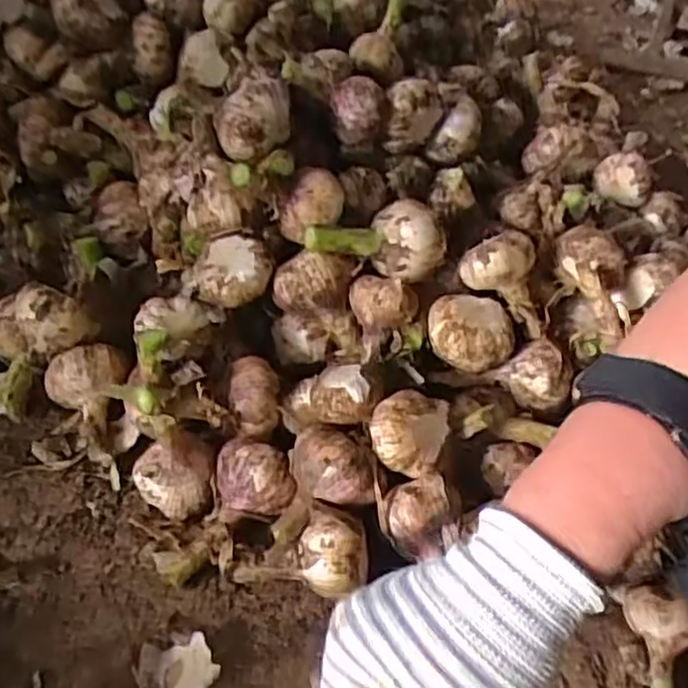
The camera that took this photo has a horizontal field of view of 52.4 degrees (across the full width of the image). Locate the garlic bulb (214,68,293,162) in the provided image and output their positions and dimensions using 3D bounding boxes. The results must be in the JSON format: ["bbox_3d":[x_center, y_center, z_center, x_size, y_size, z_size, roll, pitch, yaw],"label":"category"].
[{"bbox_3d":[-0.063,-0.162,0.483,0.049,0.039,0.060,-1,44,-8],"label":"garlic bulb"}]

